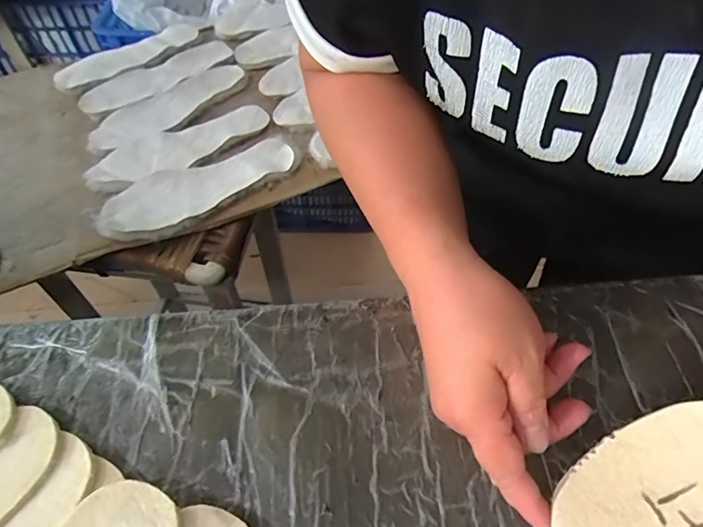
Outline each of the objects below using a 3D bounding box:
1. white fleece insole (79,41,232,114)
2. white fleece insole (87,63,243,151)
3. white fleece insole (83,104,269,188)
[{"bbox_3d":[-0.323,-0.319,0.803,0.088,0.010,0.278,37,57,20],"label":"white fleece insole"},{"bbox_3d":[-0.283,-0.254,0.752,0.085,0.012,0.282,34,57,22],"label":"white fleece insole"},{"bbox_3d":[-0.245,-0.176,0.691,0.269,0.015,0.084,-33,60,-21],"label":"white fleece insole"}]

